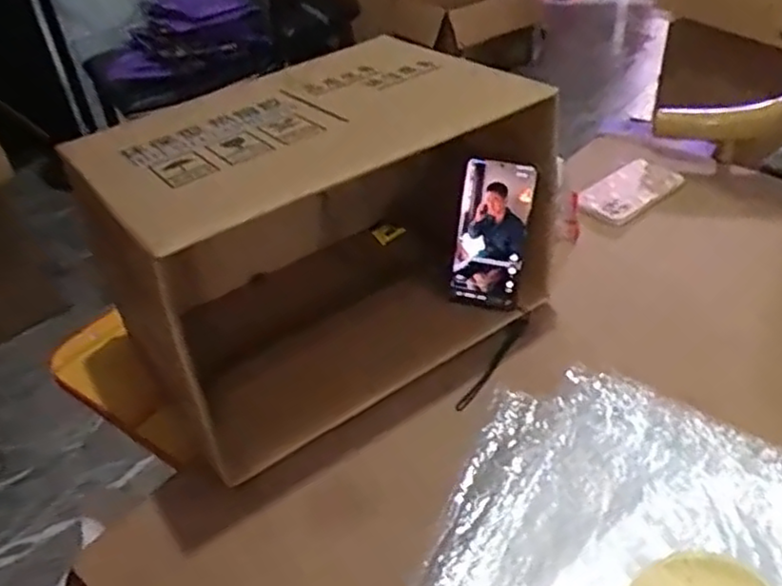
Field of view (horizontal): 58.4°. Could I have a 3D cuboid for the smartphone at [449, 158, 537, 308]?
[{"bbox_3d":[0.104,-0.060,0.723,0.067,0.155,0.009,9,23,6],"label":"smartphone"}]

